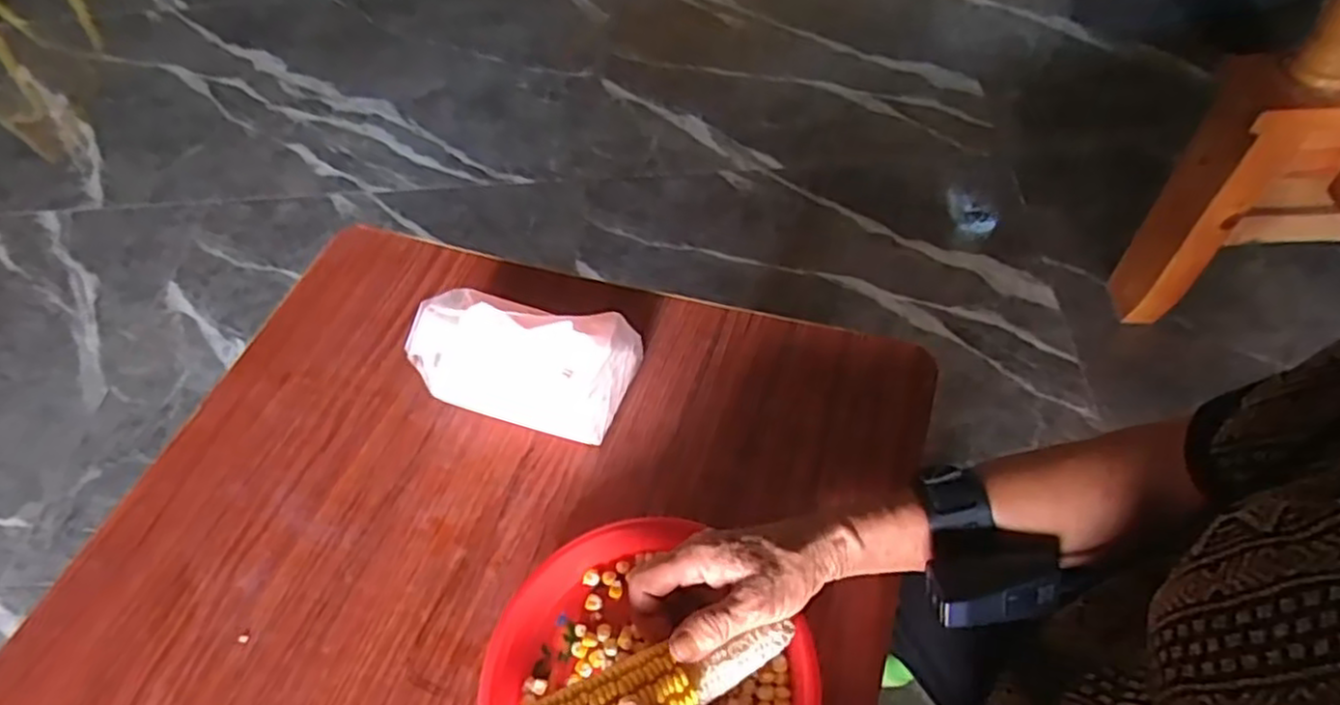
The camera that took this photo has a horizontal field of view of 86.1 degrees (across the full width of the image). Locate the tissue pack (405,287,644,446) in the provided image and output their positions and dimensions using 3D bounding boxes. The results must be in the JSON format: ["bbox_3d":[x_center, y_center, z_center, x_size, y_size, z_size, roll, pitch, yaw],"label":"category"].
[{"bbox_3d":[-0.116,-0.003,0.569,0.164,0.093,0.087,14,57,16],"label":"tissue pack"}]

